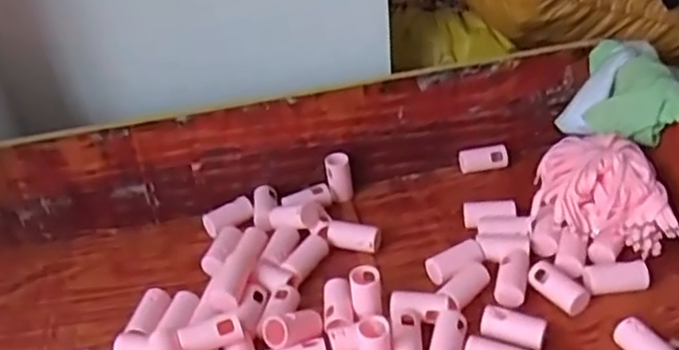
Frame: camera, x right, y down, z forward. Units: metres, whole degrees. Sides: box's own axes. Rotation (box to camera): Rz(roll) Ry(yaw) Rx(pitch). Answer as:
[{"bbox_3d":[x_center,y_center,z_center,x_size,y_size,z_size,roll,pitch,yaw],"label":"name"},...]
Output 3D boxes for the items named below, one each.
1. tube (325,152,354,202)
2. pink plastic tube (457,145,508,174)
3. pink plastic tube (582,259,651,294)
[{"bbox_3d":[0.001,0.003,0.920,0.034,0.057,0.037,-8,33,-3],"label":"tube"},{"bbox_3d":[0.201,-0.023,0.950,0.065,0.026,0.031,-6,33,1],"label":"pink plastic tube"},{"bbox_3d":[0.298,0.109,0.735,0.064,0.030,0.028,-4,33,4],"label":"pink plastic tube"}]

